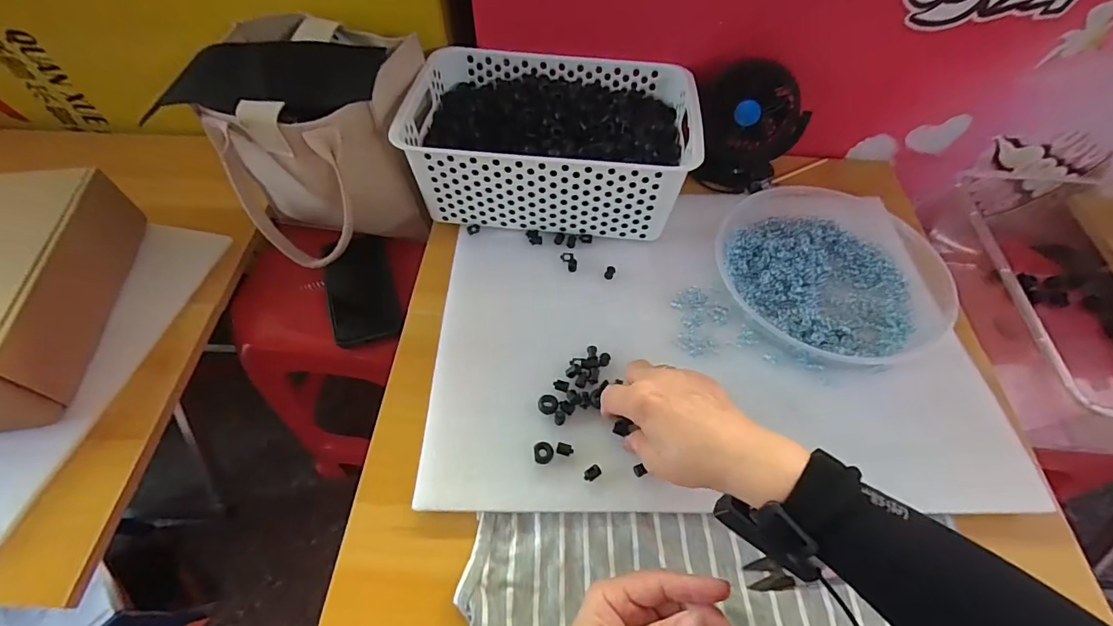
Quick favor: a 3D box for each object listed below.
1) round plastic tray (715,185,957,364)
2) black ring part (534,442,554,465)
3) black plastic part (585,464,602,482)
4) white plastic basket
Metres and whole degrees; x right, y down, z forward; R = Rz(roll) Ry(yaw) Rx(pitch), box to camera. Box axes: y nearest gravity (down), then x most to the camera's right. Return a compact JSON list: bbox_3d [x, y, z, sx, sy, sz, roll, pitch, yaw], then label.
[{"bbox_3d":[0.288,-0.050,0.493,0.225,0.032,0.228,1,57,-1],"label":"round plastic tray"},{"bbox_3d":[-0.011,0.117,0.392,0.016,0.007,0.017,1,57,-1],"label":"black ring part"},{"bbox_3d":[0.030,0.131,0.385,0.015,0.006,0.009,-31,63,-19],"label":"black plastic part"},{"bbox_3d":[-0.005,-0.204,0.545,0.303,0.099,0.204,5,57,2],"label":"white plastic basket"}]

